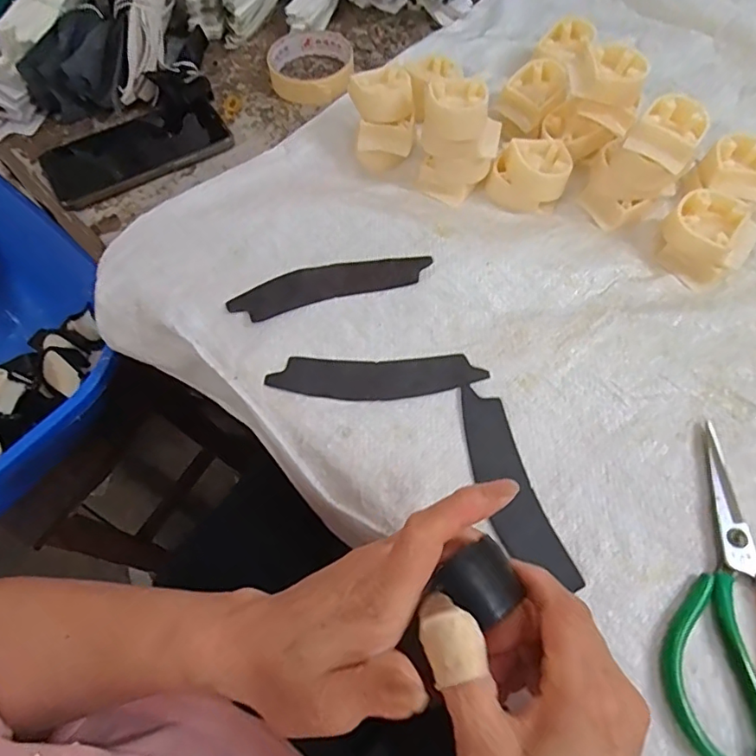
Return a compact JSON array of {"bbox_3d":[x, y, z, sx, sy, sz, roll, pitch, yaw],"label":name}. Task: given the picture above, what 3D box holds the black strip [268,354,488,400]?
[{"bbox_3d":[-0.001,-0.001,0.383,0.151,0.004,0.035,-3,63,1],"label":"black strip"}]

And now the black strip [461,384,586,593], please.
[{"bbox_3d":[0.085,0.069,0.347,0.035,0.004,0.138,-17,64,-6],"label":"black strip"}]

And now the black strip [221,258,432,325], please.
[{"bbox_3d":[-0.037,-0.072,0.408,0.152,0.005,0.034,-14,65,-6],"label":"black strip"}]

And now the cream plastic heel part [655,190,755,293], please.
[{"bbox_3d":[0.253,-0.109,0.408,0.056,0.038,0.064,-30,66,-12],"label":"cream plastic heel part"}]

